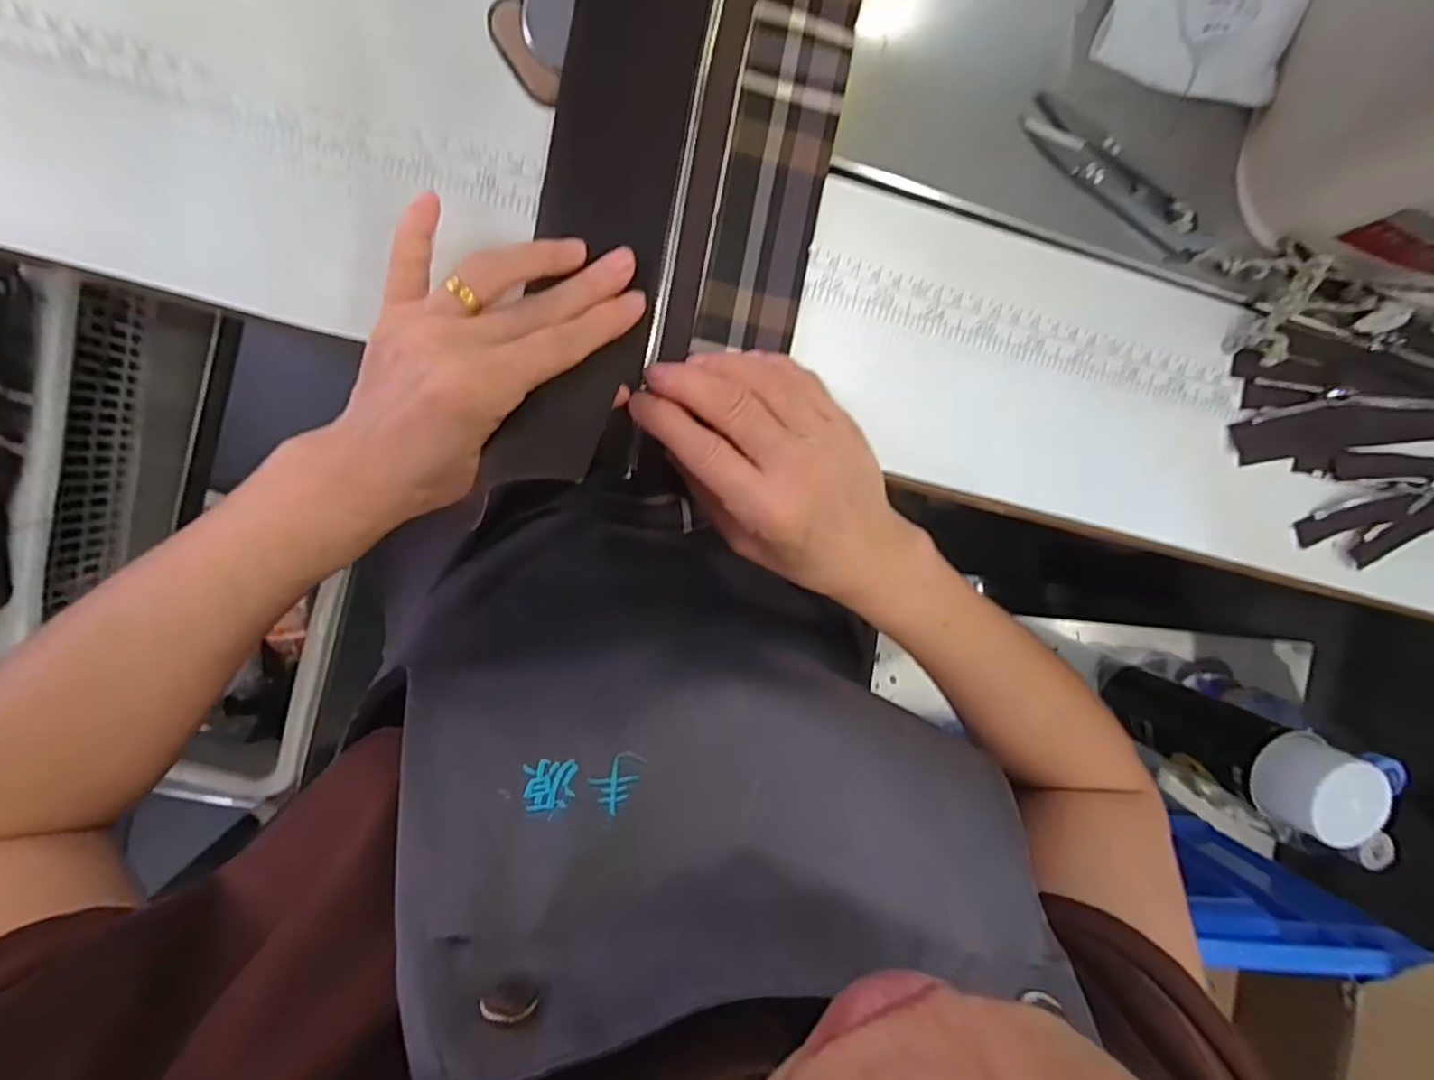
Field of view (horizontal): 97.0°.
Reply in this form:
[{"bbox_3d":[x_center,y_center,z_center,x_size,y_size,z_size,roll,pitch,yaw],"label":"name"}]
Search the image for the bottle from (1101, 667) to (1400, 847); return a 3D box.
[{"bbox_3d":[0.399,0.159,0.505,0.053,0.193,0.063,27,92,-9],"label":"bottle"}]

